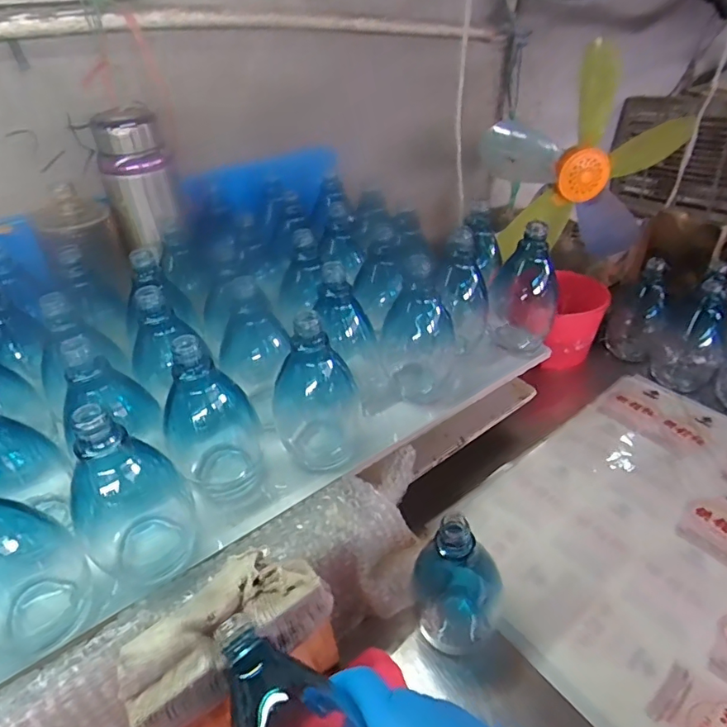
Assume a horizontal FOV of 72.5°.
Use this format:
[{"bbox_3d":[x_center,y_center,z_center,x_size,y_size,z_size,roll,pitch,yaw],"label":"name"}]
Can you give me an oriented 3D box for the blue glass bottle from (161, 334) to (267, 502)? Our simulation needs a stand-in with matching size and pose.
[{"bbox_3d":[-0.124,0.043,0.393,0.068,0.142,0.065,-24,44,-23],"label":"blue glass bottle"}]

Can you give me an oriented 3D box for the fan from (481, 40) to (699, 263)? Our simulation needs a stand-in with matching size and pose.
[{"bbox_3d":[0.307,-0.283,0.727,0.258,0.300,0.071,-3,52,1],"label":"fan"}]

